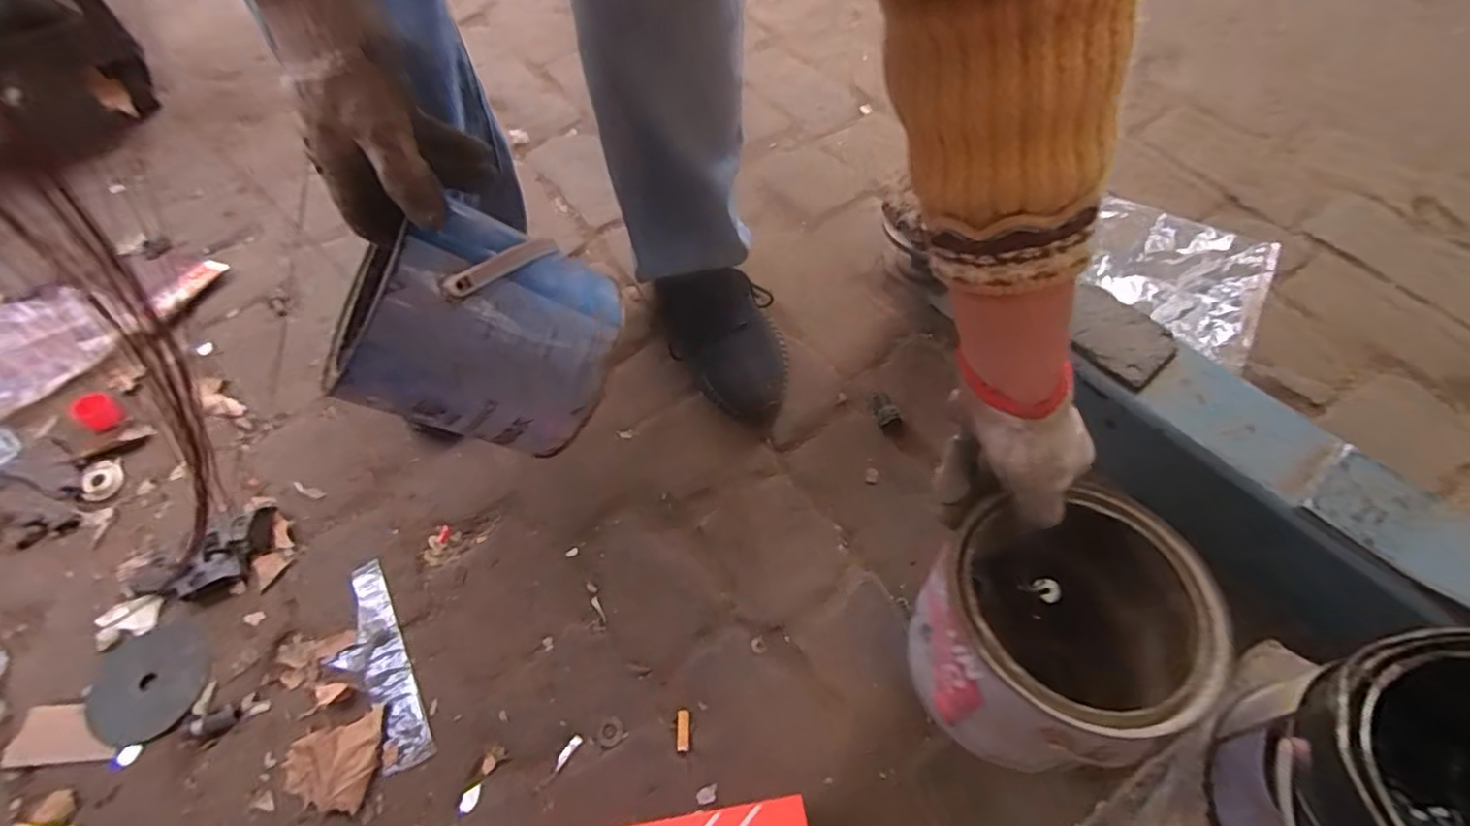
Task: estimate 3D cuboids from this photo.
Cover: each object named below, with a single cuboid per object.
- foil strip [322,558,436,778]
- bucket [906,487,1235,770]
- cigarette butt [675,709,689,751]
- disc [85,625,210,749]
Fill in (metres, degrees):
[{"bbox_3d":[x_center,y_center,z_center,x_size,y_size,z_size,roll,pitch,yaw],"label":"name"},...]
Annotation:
[{"bbox_3d":[-0.329,0.229,0.583,0.060,0.007,0.192,-28,61,-14],"label":"foil strip"},{"bbox_3d":[0.222,0.147,0.456,0.171,0.153,0.157,-1,58,2],"label":"bucket"},{"bbox_3d":[-0.045,0.269,0.548,0.011,0.004,0.032,-4,58,0],"label":"cigarette butt"},{"bbox_3d":[-0.528,0.244,0.581,0.098,0.005,0.099,-1,58,2],"label":"disc"}]

